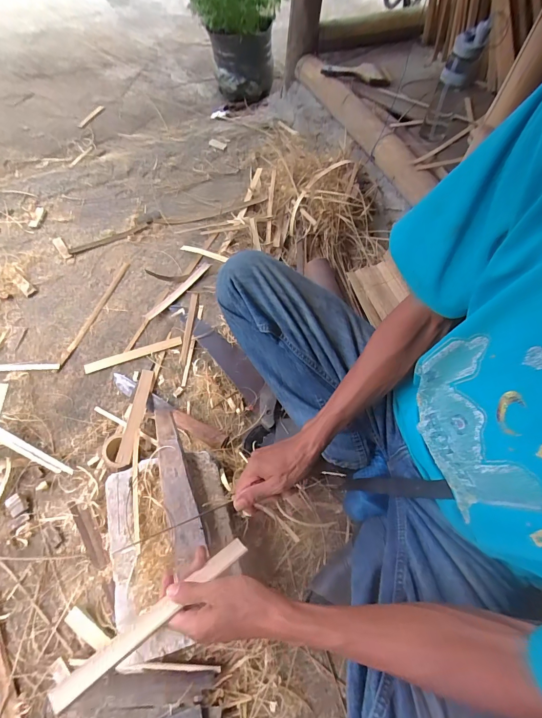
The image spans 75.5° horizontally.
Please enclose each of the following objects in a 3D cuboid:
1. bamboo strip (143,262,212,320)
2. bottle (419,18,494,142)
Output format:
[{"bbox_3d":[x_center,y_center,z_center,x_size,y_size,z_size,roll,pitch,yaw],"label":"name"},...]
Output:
[{"bbox_3d":[-0.246,-0.183,0.935,0.031,0.008,0.225,33,69,23],"label":"bamboo strip"},{"bbox_3d":[0.457,-0.686,0.876,0.071,0.238,0.083,25,62,9],"label":"bottle"}]

